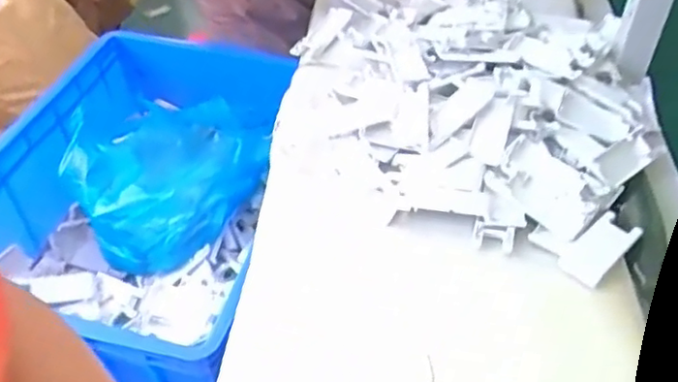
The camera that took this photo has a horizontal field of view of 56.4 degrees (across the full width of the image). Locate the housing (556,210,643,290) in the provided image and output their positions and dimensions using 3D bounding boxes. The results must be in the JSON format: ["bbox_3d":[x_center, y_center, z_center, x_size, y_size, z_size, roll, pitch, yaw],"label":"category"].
[{"bbox_3d":[0.256,0.053,0.617,0.103,0.008,0.043,-34,53,-30],"label":"housing"}]

